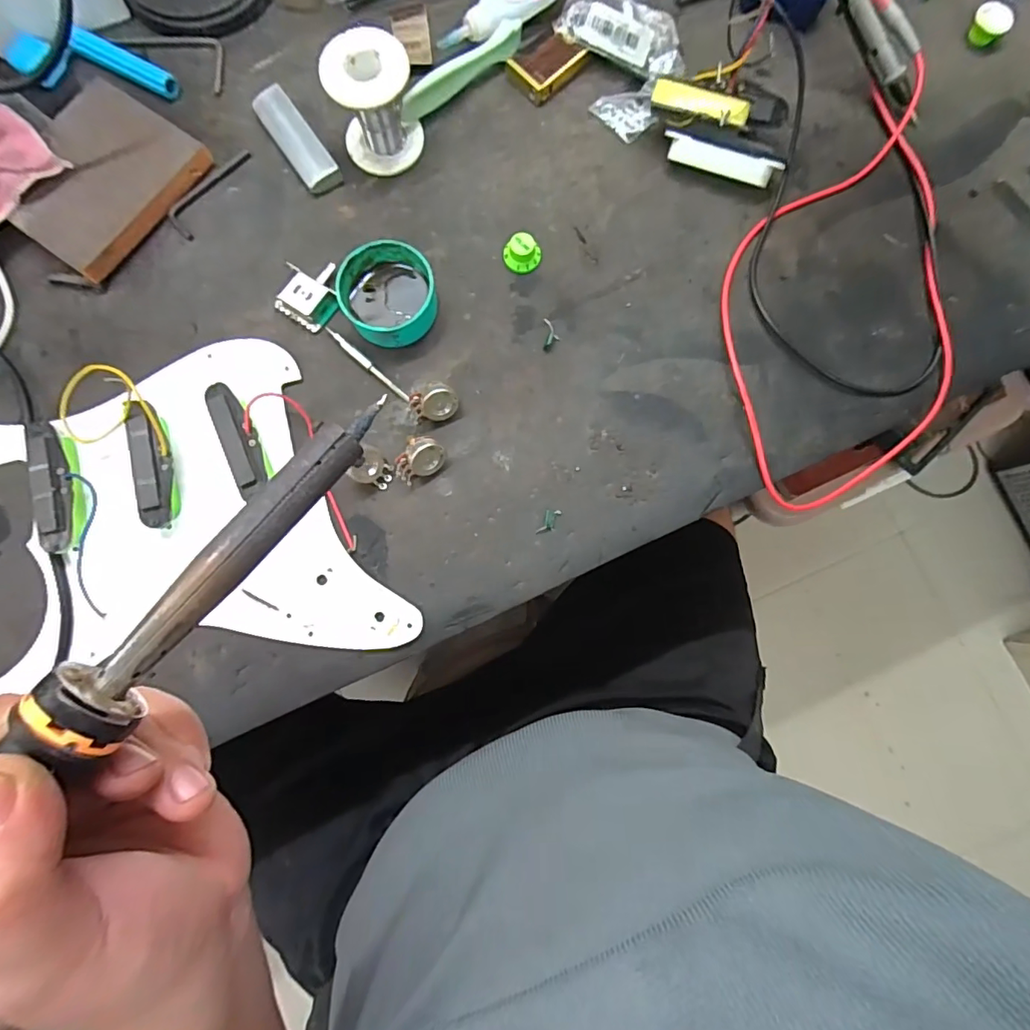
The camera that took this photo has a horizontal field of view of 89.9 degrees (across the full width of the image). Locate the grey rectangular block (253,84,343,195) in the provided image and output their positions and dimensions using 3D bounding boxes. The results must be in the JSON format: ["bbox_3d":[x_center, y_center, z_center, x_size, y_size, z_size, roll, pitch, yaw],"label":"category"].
[{"bbox_3d":[-0.153,-0.262,0.362,0.025,0.012,0.081,-35,84,-5],"label":"grey rectangular block"}]

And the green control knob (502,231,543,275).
[{"bbox_3d":[0.005,-0.177,0.349,0.026,0.014,0.022,6,82,0],"label":"green control knob"}]

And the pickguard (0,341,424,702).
[{"bbox_3d":[-0.200,-0.004,0.319,0.235,0.024,0.202,-11,83,-2],"label":"pickguard"}]

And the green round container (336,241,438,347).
[{"bbox_3d":[-0.083,-0.145,0.339,0.058,0.027,0.063,0,82,0],"label":"green round container"}]

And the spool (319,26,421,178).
[{"bbox_3d":[-0.092,-0.269,0.339,0.051,0.058,0.049,0,82,0],"label":"spool"}]

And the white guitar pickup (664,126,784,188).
[{"bbox_3d":[0.139,-0.240,0.351,0.077,0.024,0.011,20,83,2],"label":"white guitar pickup"}]

